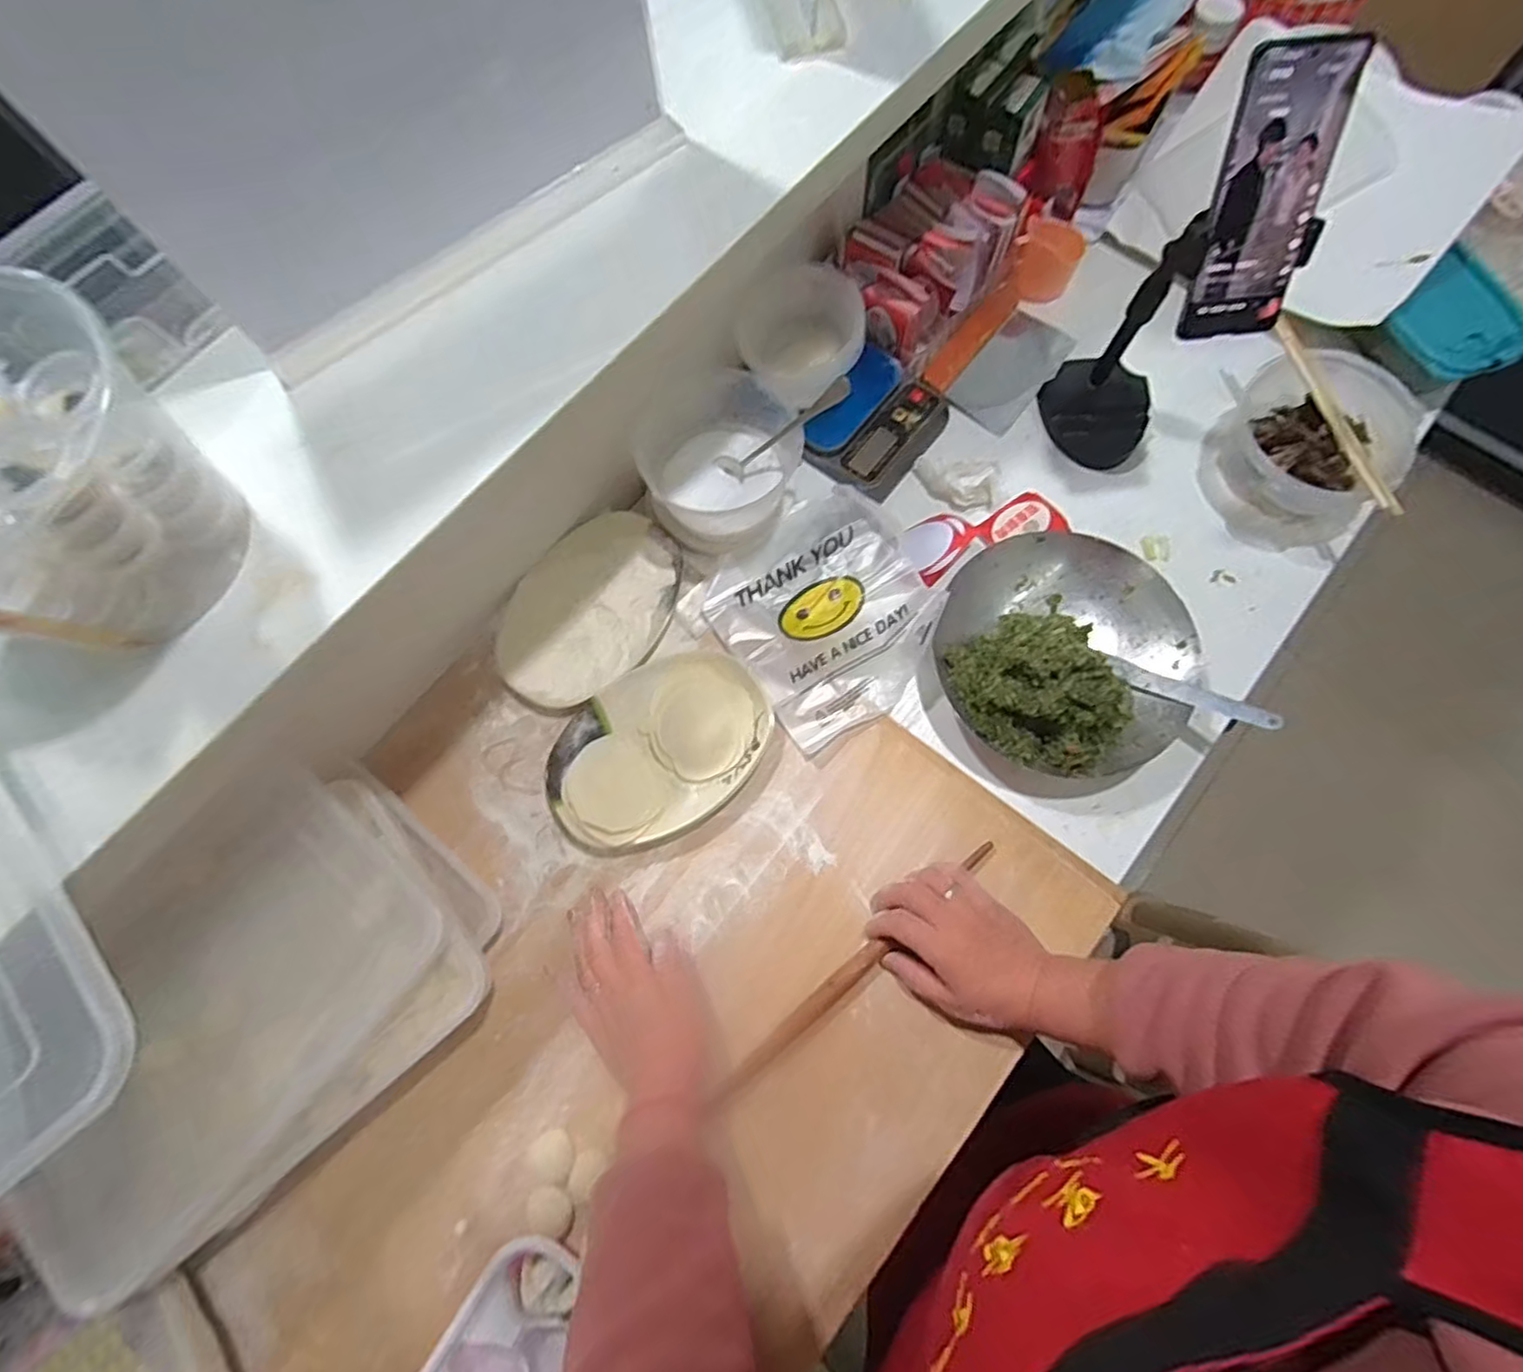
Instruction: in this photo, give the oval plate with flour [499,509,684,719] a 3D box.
[{"bbox_3d":[-0.159,-0.073,0.625,0.138,0.019,0.200,28,77,10],"label":"oval plate with flour"}]

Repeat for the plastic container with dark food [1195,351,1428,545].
[{"bbox_3d":[0.519,-0.223,0.640,0.154,0.072,0.165,38,79,13],"label":"plastic container with dark food"}]

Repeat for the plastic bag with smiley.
[{"bbox_3d":[0.068,-0.068,0.622,0.194,0.034,0.199,-29,78,-12],"label":"plastic bag with smiley"}]

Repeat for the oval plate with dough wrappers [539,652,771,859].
[{"bbox_3d":[-0.087,0.053,0.576,0.196,0.032,0.139,-36,75,-8],"label":"oval plate with dough wrappers"}]

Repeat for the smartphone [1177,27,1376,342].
[{"bbox_3d":[0.339,-0.327,0.451,0.076,0.162,0.016,-6,37,-1],"label":"smartphone"}]

